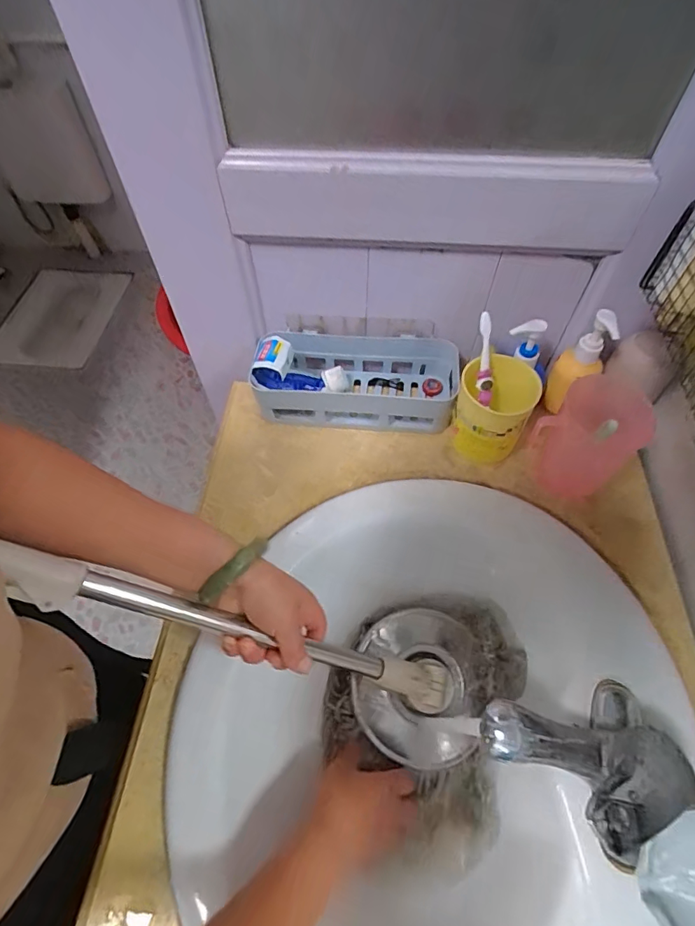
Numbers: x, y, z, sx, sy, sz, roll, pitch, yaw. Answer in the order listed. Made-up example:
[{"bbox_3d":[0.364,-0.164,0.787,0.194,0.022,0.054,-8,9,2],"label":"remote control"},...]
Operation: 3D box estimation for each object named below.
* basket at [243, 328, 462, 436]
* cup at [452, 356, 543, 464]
[{"bbox_3d":[0.012,-0.107,0.578,0.243,0.088,0.103,6,57,4],"label":"basket"},{"bbox_3d":[0.165,-0.061,0.533,0.078,0.093,0.082,0,57,0],"label":"cup"}]

